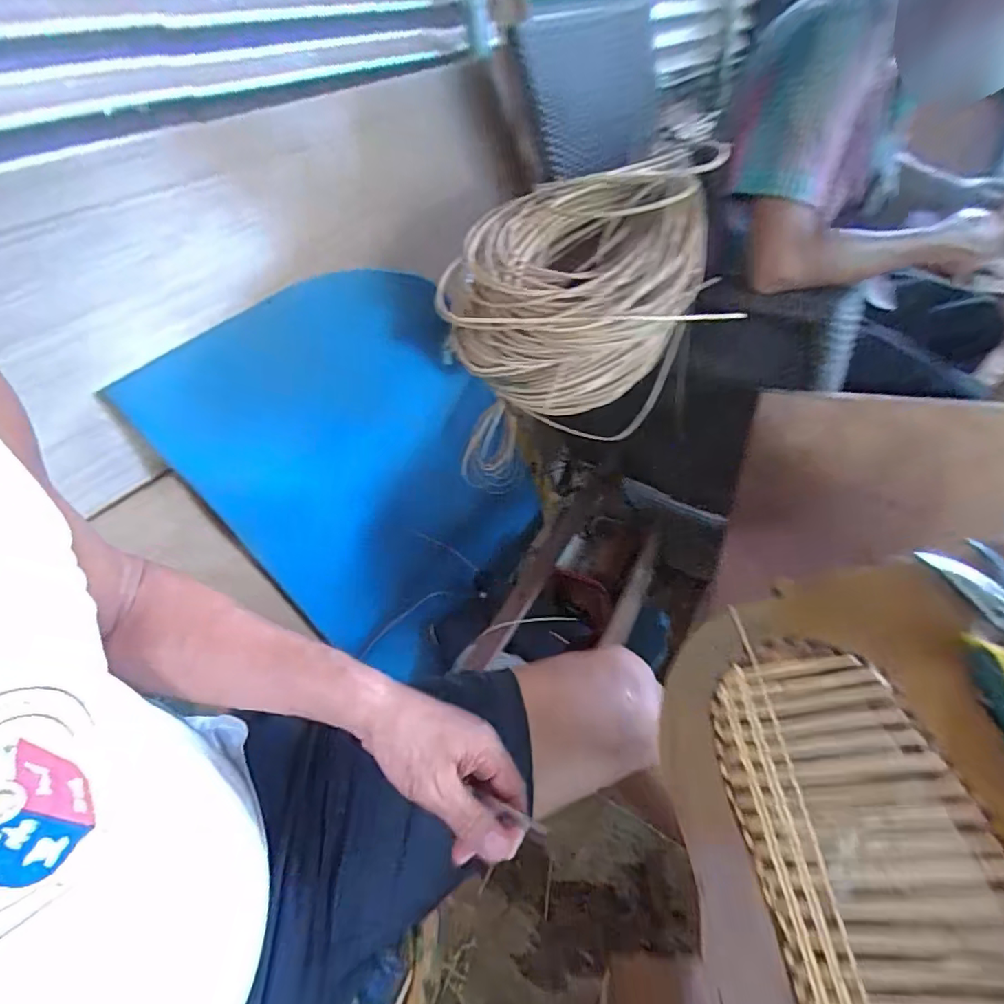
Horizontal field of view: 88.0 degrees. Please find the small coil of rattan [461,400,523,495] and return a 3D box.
[{"bbox_3d":[-0.023,-0.087,0.869,0.081,0.135,0.035,-1,12,-3],"label":"small coil of rattan"}]

